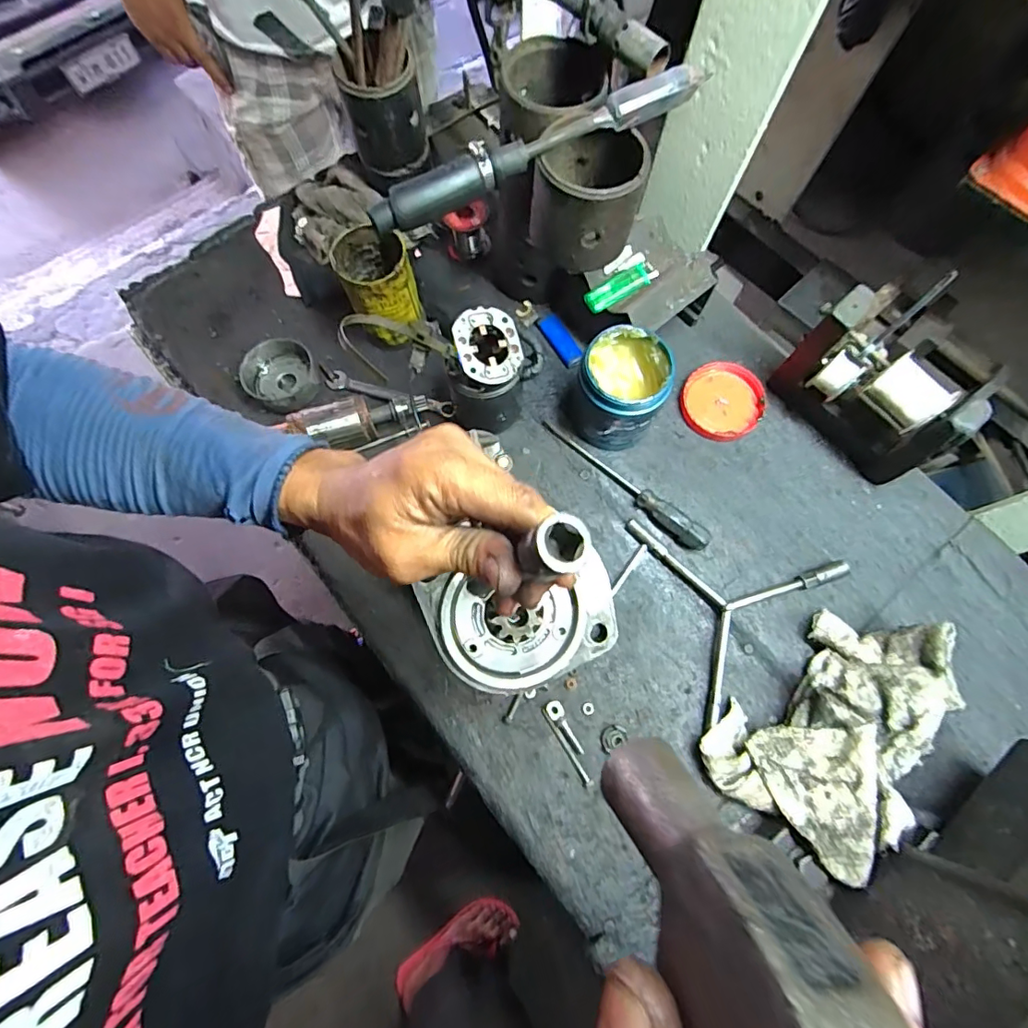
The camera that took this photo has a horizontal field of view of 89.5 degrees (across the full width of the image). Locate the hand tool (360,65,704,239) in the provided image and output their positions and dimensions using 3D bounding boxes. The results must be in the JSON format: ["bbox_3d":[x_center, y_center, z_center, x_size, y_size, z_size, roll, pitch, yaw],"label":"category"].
[{"bbox_3d":[0.016,-0.277,0.390,0.265,0.042,0.025,-26,76,-9],"label":"hand tool"}]

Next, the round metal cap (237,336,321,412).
[{"bbox_3d":[-0.258,-0.156,0.584,0.075,0.035,0.073,0,74,-2],"label":"round metal cap"}]

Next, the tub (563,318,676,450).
[{"bbox_3d":[0.104,-0.125,0.539,0.089,0.106,0.085,0,74,-2],"label":"tub"}]

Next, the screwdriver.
[{"bbox_3d":[0.114,-0.033,0.553,0.213,0.025,0.026,38,76,9],"label":"screwdriver"}]

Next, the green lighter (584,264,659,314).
[{"bbox_3d":[0.110,-0.236,0.542,0.080,0.011,0.025,-33,77,-11],"label":"green lighter"}]

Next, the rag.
[{"bbox_3d":[0.291,0.179,0.463,0.135,0.077,0.227,41,77,10],"label":"rag"}]

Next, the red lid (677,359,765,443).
[{"bbox_3d":[0.235,-0.127,0.586,0.087,0.022,0.091,0,74,-2],"label":"red lid"}]

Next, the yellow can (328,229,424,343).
[{"bbox_3d":[-0.146,-0.244,0.569,0.069,0.111,0.070,0,74,-2],"label":"yellow can"}]

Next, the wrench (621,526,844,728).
[{"bbox_3d":[0.244,0.077,0.525,0.192,0.017,0.207,-17,75,-7],"label":"wrench"}]

